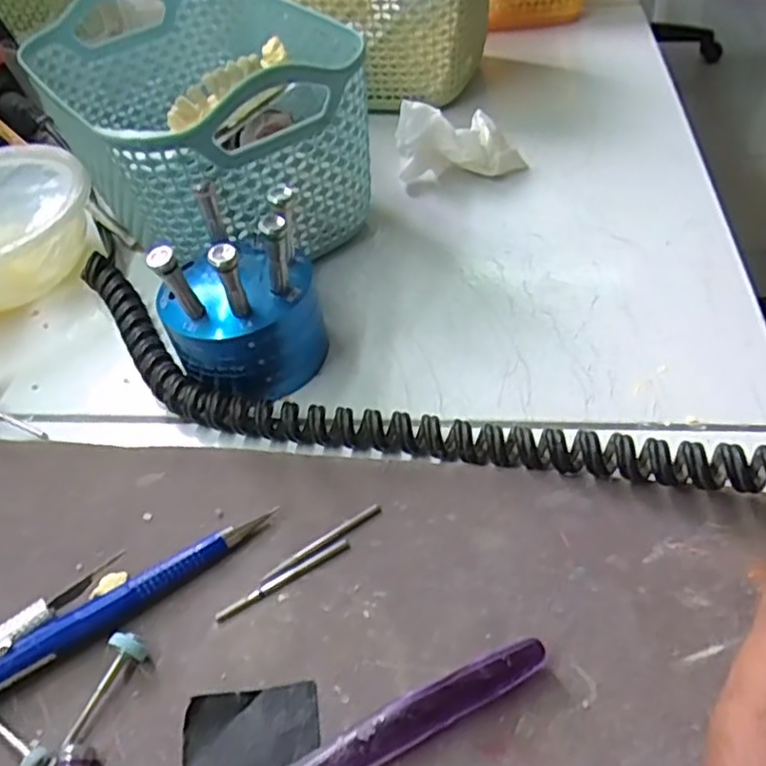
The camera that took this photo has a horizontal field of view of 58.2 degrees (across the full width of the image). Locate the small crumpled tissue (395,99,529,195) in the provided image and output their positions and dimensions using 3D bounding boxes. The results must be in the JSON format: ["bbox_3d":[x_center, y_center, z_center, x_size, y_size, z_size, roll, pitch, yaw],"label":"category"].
[{"bbox_3d":[0.039,-0.122,0.347,0.062,0.040,0.019,-4,46,3],"label":"small crumpled tissue"}]

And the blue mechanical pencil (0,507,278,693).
[{"bbox_3d":[-0.094,0.074,0.197,0.135,0.011,0.012,-28,49,-19],"label":"blue mechanical pencil"}]

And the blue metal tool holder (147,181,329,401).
[{"bbox_3d":[-0.056,-0.040,0.264,0.059,0.065,0.071,-15,46,-7],"label":"blue metal tool holder"}]

